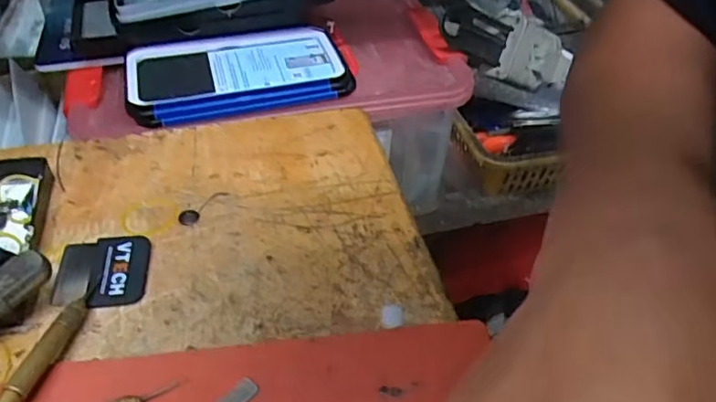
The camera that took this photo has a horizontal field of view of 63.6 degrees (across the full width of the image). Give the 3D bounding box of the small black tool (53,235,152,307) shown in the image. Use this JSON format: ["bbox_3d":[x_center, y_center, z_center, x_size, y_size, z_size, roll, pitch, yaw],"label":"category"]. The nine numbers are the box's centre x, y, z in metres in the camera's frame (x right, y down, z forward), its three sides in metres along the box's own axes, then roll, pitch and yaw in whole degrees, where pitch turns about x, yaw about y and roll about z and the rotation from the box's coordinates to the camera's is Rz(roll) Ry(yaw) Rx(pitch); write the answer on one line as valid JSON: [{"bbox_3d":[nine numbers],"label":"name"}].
[{"bbox_3d":[-0.123,0.033,0.276,0.041,0.006,0.038,-5,43,-8],"label":"small black tool"}]

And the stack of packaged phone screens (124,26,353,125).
[{"bbox_3d":[-0.092,-0.100,0.447,0.166,0.022,0.087,-11,44,-14],"label":"stack of packaged phone screens"}]

